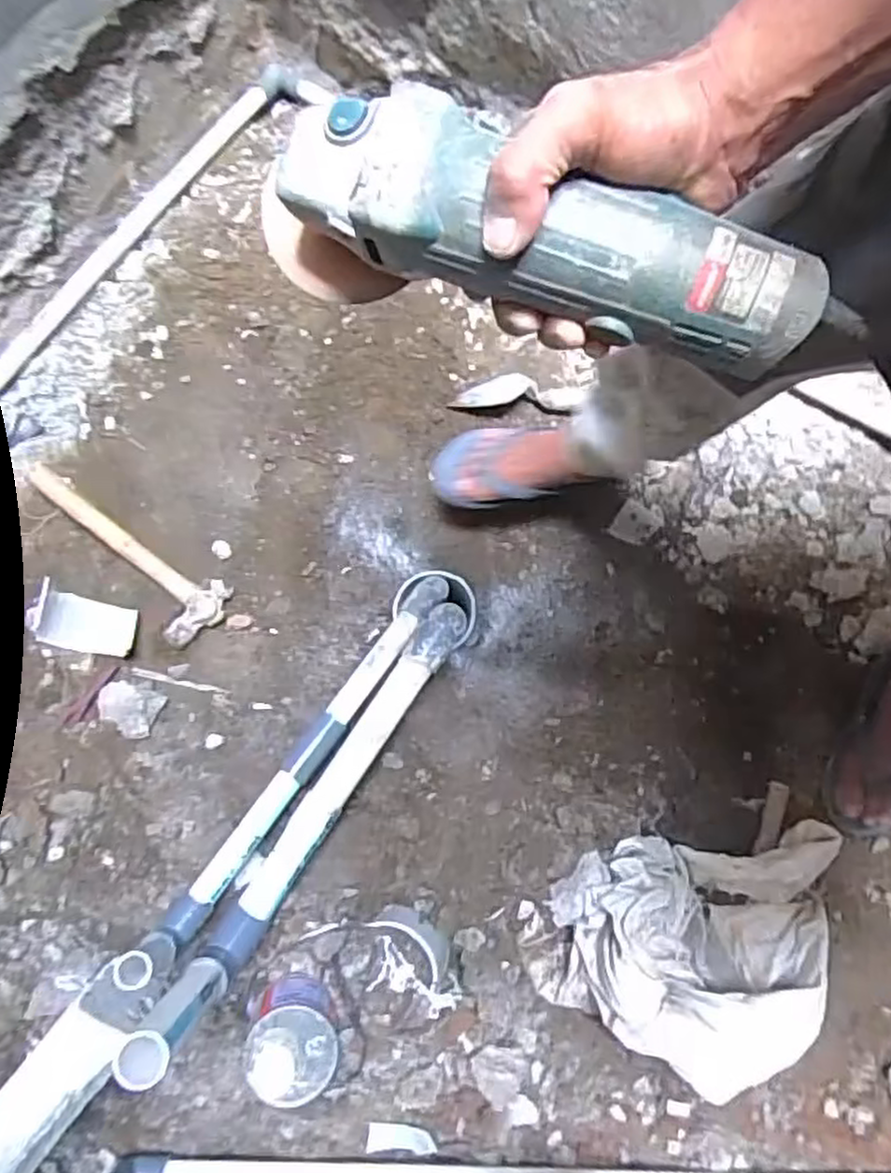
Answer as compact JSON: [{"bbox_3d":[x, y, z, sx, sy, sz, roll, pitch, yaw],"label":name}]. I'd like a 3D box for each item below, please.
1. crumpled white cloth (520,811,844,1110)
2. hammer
[{"bbox_3d":[0.269,0.376,0.833,0.265,0.154,0.300,24,76,5],"label":"crumpled white cloth"},{"bbox_3d":[-0.444,-0.051,1.008,0.325,0.059,0.106,39,78,8],"label":"hammer"}]

